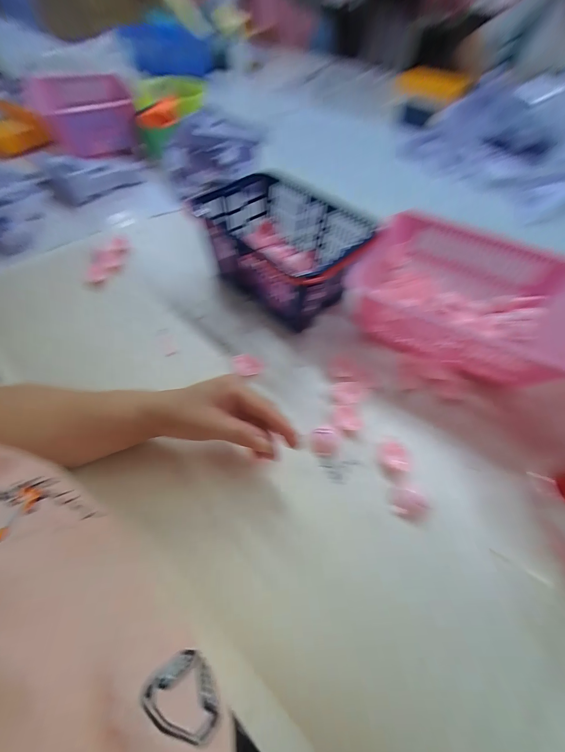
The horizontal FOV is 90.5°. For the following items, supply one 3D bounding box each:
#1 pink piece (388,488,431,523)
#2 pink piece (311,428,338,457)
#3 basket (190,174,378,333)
[{"bbox_3d":[0.127,0.129,0.282,0.036,0.013,0.028,15,59,9],"label":"pink piece"},{"bbox_3d":[0.048,0.074,0.313,0.030,0.011,0.030,0,58,0],"label":"pink piece"},{"bbox_3d":[-0.003,-0.185,0.422,0.226,0.110,0.163,38,65,21],"label":"basket"}]

